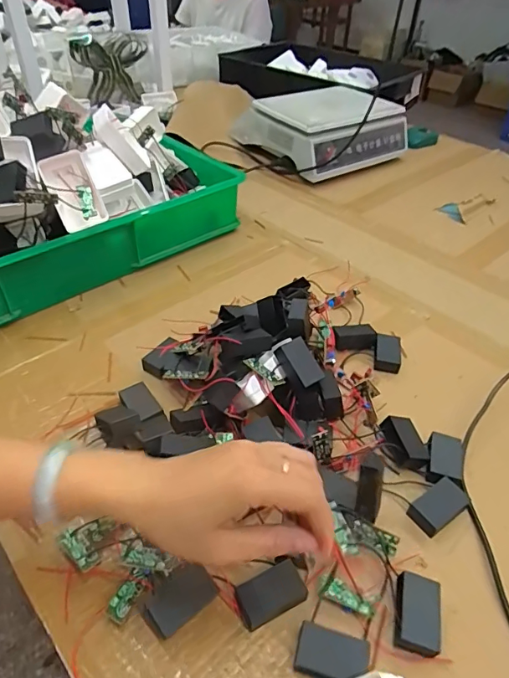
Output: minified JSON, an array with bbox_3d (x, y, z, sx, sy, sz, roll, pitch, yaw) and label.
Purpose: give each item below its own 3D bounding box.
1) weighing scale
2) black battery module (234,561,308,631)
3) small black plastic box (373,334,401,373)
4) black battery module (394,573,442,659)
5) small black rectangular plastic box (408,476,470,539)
[{"bbox_3d":[0.145,-0.447,1.003,0.287,0.102,0.266,-30,52,-31],"label":"weighing scale"},{"bbox_3d":[0.013,0.194,0.355,0.052,0.017,0.029,-19,47,-22],"label":"black battery module"},{"bbox_3d":[0.158,0.017,0.554,0.032,0.021,0.043,12,43,9],"label":"small black plastic box"},{"bbox_3d":[0.120,0.204,0.345,0.031,0.017,0.048,13,43,10],"label":"black battery module"},{"bbox_3d":[0.162,0.146,0.407,0.052,0.012,0.029,-23,49,-26],"label":"small black rectangular plastic box"}]

